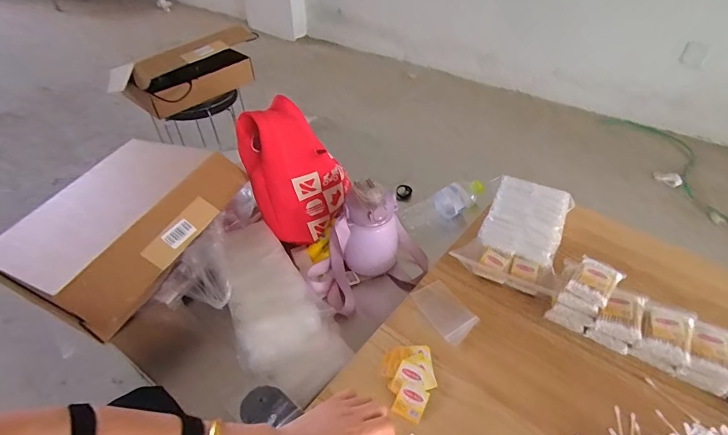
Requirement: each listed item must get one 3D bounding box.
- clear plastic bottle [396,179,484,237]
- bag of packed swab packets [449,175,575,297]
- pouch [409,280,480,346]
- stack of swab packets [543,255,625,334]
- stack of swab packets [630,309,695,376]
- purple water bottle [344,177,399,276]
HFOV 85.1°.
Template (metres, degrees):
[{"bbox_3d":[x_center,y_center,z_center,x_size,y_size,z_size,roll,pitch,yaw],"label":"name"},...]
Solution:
[{"bbox_3d":[0.172,-0.030,0.841,0.222,0.057,0.061,-26,50,-25],"label":"clear plastic bottle"},{"bbox_3d":[0.275,0.020,0.722,0.169,0.074,0.214,17,46,17],"label":"bag of packed swab packets"},{"bbox_3d":[0.130,0.148,0.639,0.064,0.004,0.105,-26,49,-24],"label":"pouch"},{"bbox_3d":[0.340,0.119,0.623,0.110,0.067,0.073,-34,53,-30],"label":"stack of swab packets"},{"bbox_3d":[0.430,0.176,0.572,0.059,0.053,0.075,27,50,26],"label":"stack of swab packets"},{"bbox_3d":[0.014,0.020,0.727,0.100,0.174,0.080,9,45,9],"label":"purple water bottle"}]

